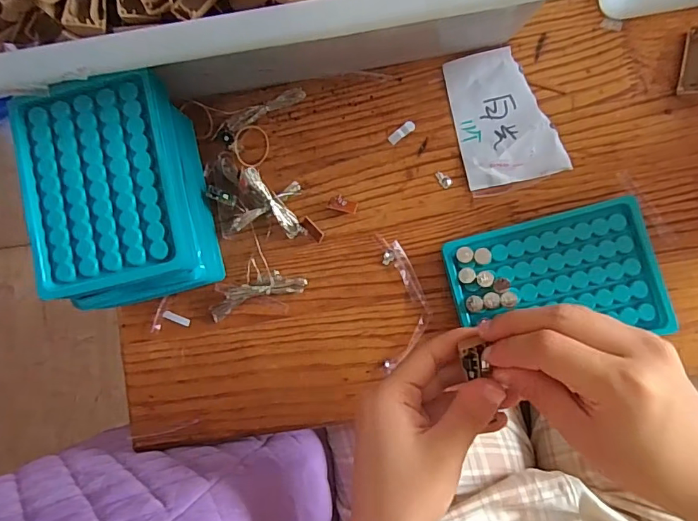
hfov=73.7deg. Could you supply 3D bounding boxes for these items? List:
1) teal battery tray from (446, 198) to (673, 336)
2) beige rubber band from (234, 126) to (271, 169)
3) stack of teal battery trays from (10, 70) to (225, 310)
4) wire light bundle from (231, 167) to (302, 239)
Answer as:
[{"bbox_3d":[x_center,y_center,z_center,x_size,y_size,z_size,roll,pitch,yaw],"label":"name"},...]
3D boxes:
[{"bbox_3d":[0.140,0.014,0.321,0.132,0.014,0.087,-14,85,7],"label":"teal battery tray"},{"bbox_3d":[-0.074,-0.088,0.358,0.026,0.004,0.032,-6,89,-20],"label":"beige rubber band"},{"bbox_3d":[-0.149,-0.040,0.325,0.091,0.087,0.132,-13,85,7],"label":"stack of teal battery trays"},{"bbox_3d":[-0.059,-0.041,0.342,0.044,0.030,0.043,7,87,8],"label":"wire light bundle"}]

